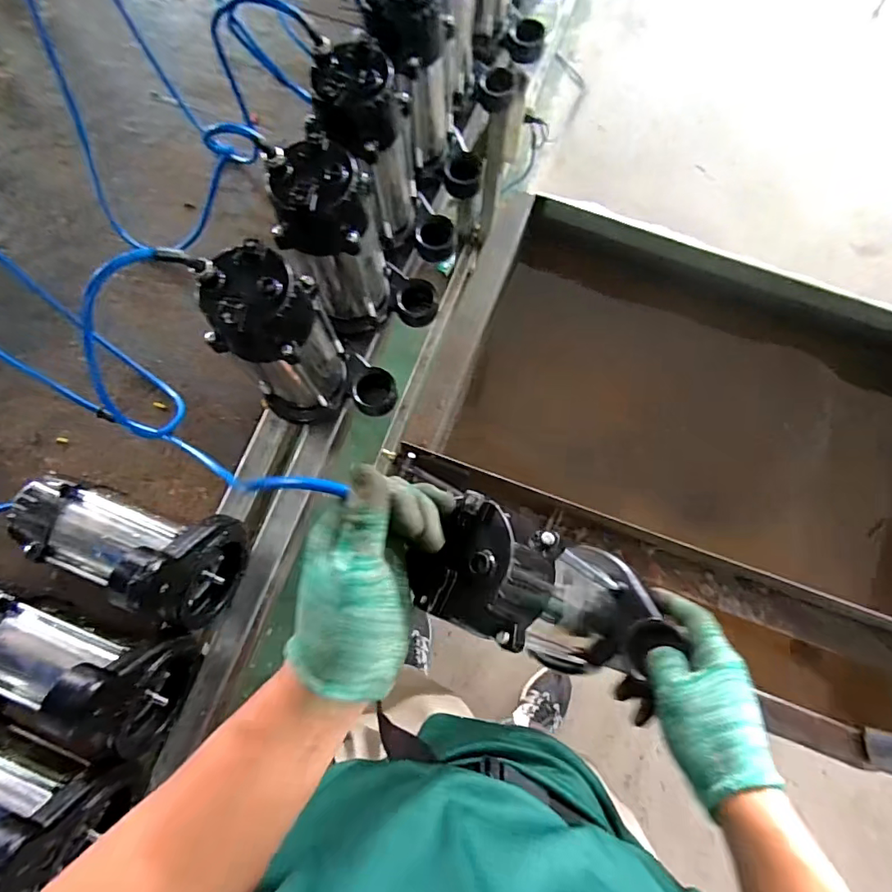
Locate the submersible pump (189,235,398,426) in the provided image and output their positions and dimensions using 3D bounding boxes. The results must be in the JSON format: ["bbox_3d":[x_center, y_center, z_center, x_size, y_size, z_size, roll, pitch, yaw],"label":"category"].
[{"bbox_3d":[-0.139,-0.103,0.567,0.156,0.238,0.102,10,75,3],"label":"submersible pump"}]

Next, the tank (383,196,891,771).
[{"bbox_3d":[0.363,0.014,0.792,0.769,0.303,0.546,26,76,7],"label":"tank"}]

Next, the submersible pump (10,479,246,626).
[{"bbox_3d":[-0.355,0.110,0.551,0.237,0.168,0.118,11,75,4],"label":"submersible pump"}]

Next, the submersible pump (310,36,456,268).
[{"bbox_3d":[-0.070,-0.331,0.621,0.145,0.218,0.119,-13,75,-3],"label":"submersible pump"}]

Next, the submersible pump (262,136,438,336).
[{"bbox_3d":[-0.093,-0.222,0.599,0.156,0.241,0.087,-8,75,-2],"label":"submersible pump"}]

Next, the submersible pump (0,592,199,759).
[{"bbox_3d":[-0.400,0.222,0.519,0.235,0.166,0.124,16,75,5],"label":"submersible pump"}]

